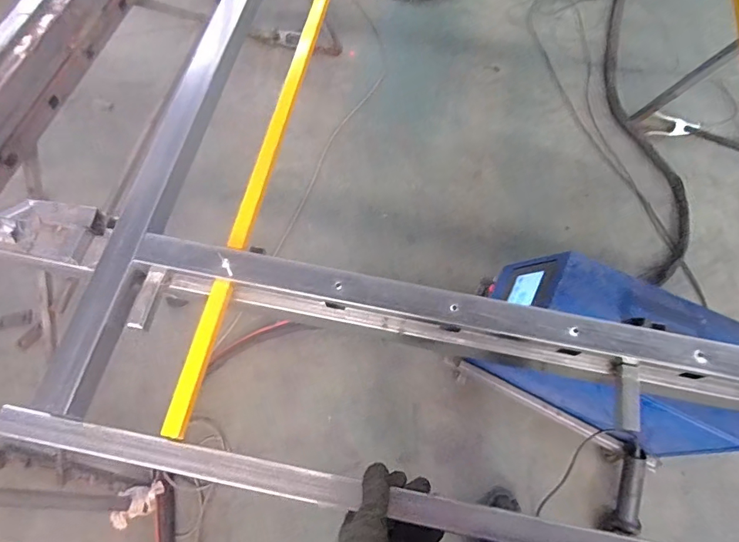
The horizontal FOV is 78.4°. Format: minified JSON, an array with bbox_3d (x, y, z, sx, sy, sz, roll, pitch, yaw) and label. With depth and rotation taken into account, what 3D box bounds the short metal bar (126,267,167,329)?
[{"bbox_3d":[-0.272,0.031,0.551,0.022,0.015,0.078,13,68,4],"label":"short metal bar"}]

